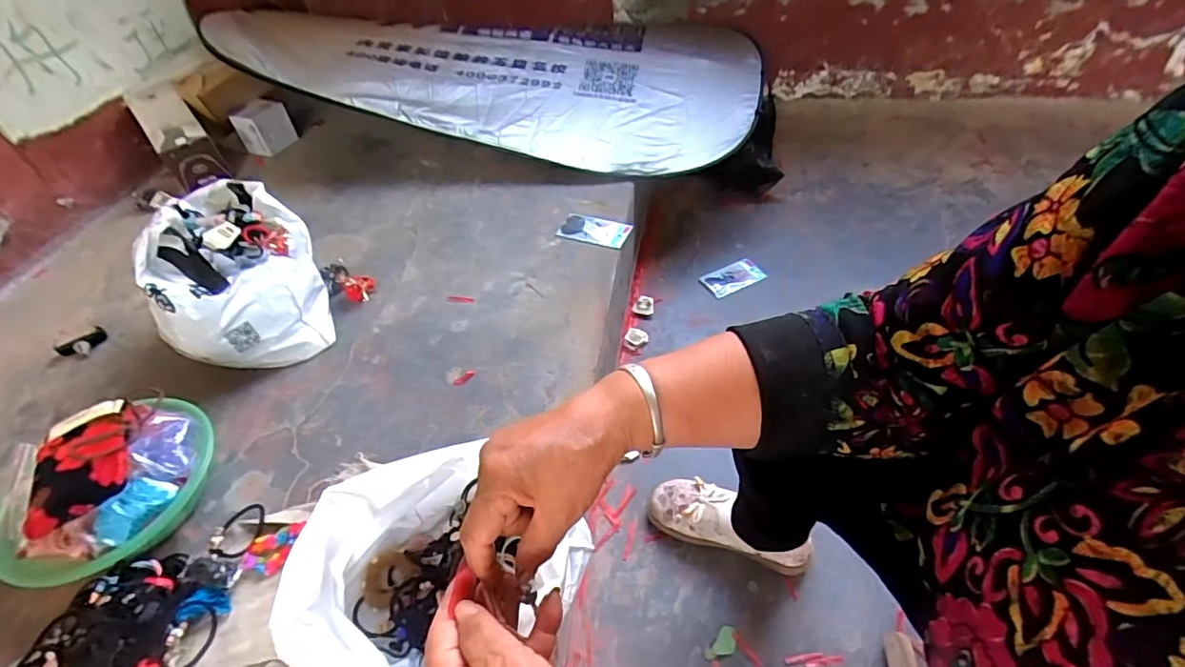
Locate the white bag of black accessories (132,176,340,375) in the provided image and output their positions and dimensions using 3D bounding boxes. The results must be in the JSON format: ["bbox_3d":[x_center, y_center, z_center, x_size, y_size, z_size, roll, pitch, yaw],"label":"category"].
[{"bbox_3d":[-0.579,-0.117,0.886,0.200,0.203,0.326,-18,48,-10],"label":"white bag of black accessories"}]

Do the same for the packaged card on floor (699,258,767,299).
[{"bbox_3d":[0.318,-0.127,1.199,0.140,0.007,0.068,-25,60,-13],"label":"packaged card on floor"}]

